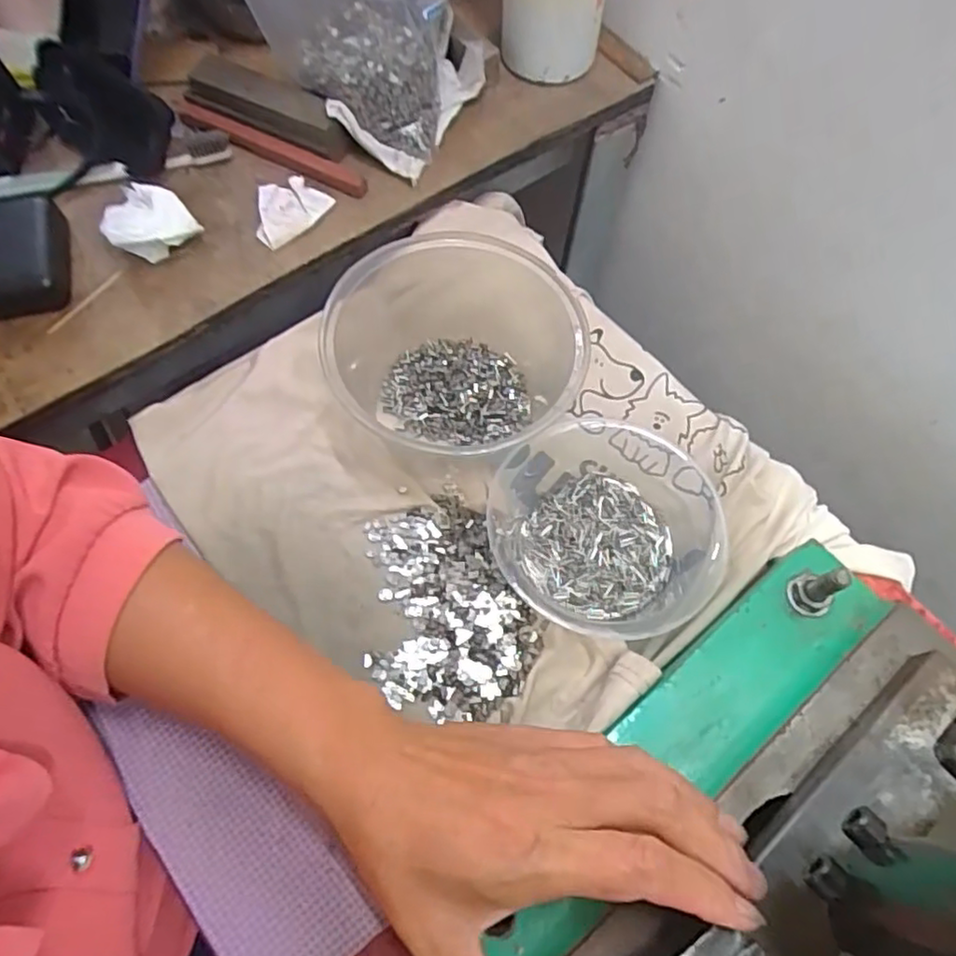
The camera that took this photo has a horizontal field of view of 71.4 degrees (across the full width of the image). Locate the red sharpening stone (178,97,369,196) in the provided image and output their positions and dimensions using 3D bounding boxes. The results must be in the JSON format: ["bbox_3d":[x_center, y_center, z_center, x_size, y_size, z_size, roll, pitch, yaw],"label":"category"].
[{"bbox_3d":[-0.144,-0.230,0.456,0.153,0.015,0.017,27,70,10],"label":"red sharpening stone"}]

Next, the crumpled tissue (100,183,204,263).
[{"bbox_3d":[-0.211,-0.162,0.419,0.048,0.020,0.061,-39,73,-15],"label":"crumpled tissue"}]

